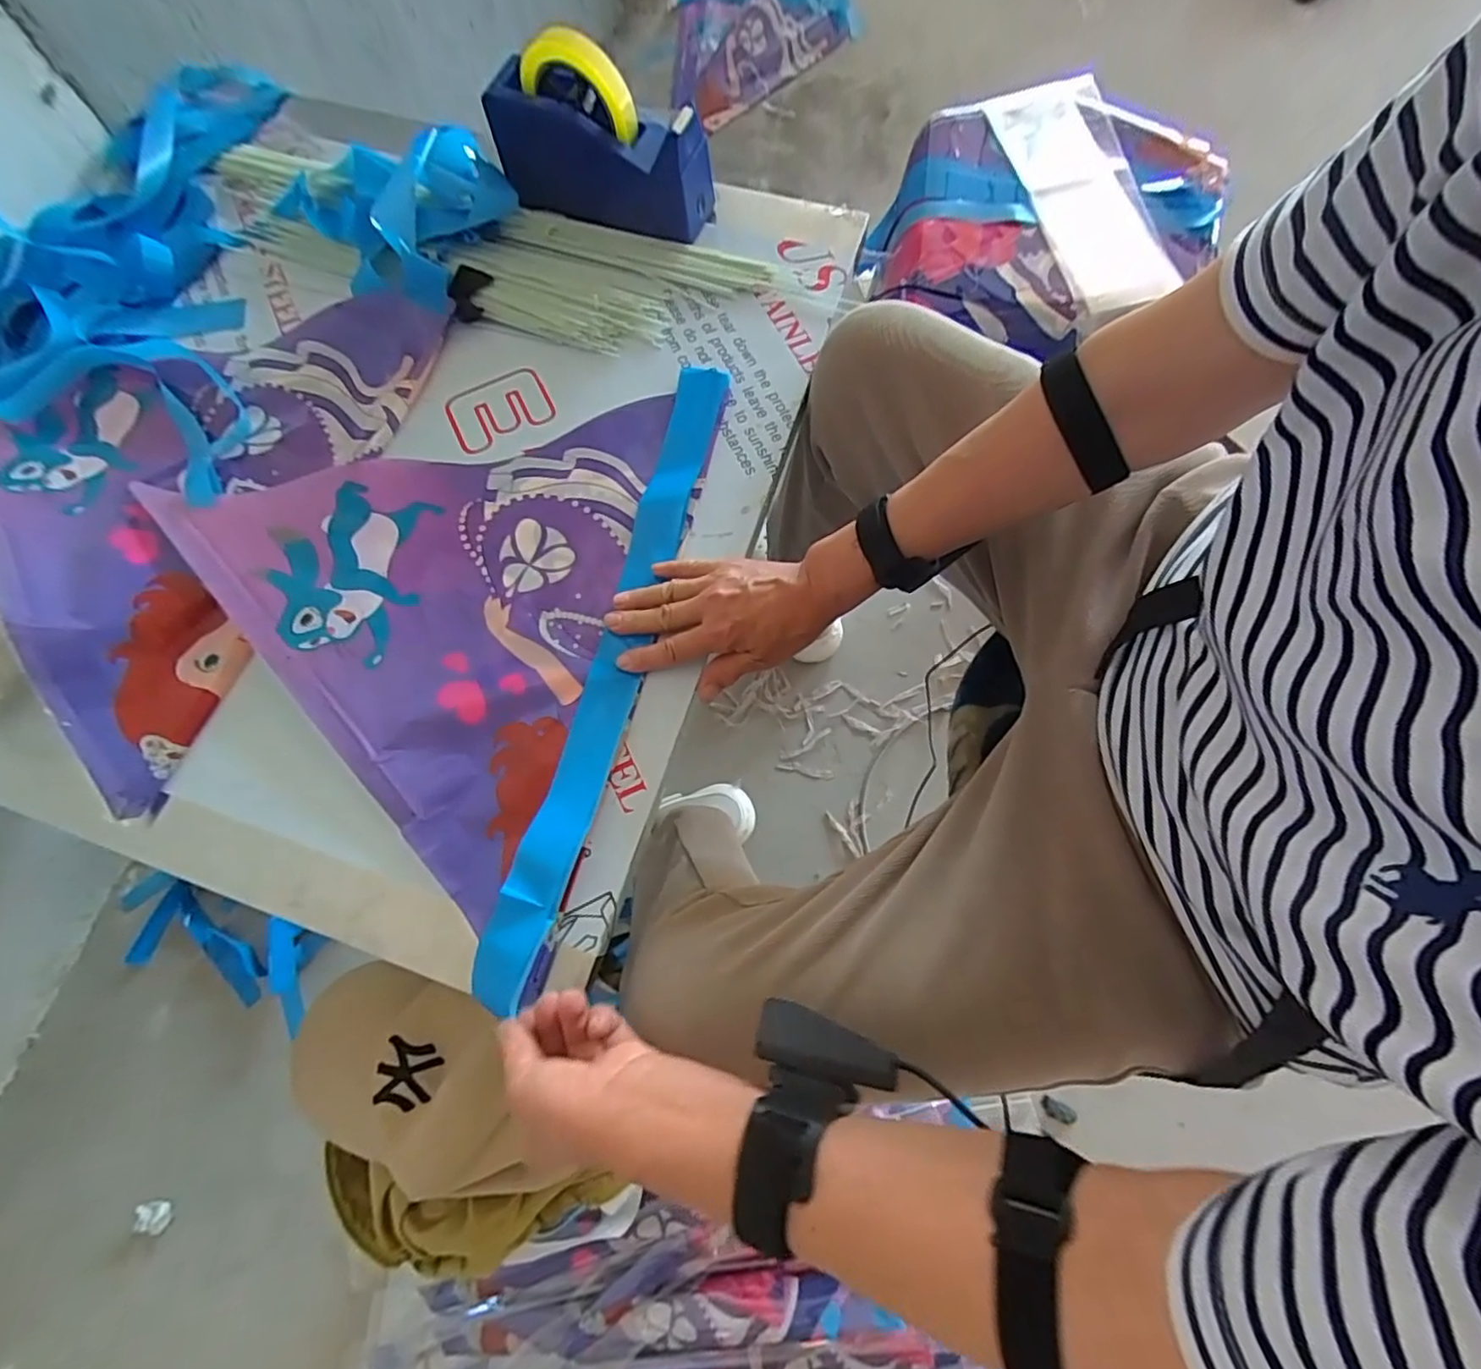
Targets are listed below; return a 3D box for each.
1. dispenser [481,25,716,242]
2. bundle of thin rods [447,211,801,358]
[{"bbox_3d":[-0.128,-0.500,0.598,0.191,0.138,0.055,10,73,4],"label":"dispenser"},{"bbox_3d":[-0.121,-0.386,0.626,0.303,0.017,0.138,11,73,4],"label":"bundle of thin rods"}]

